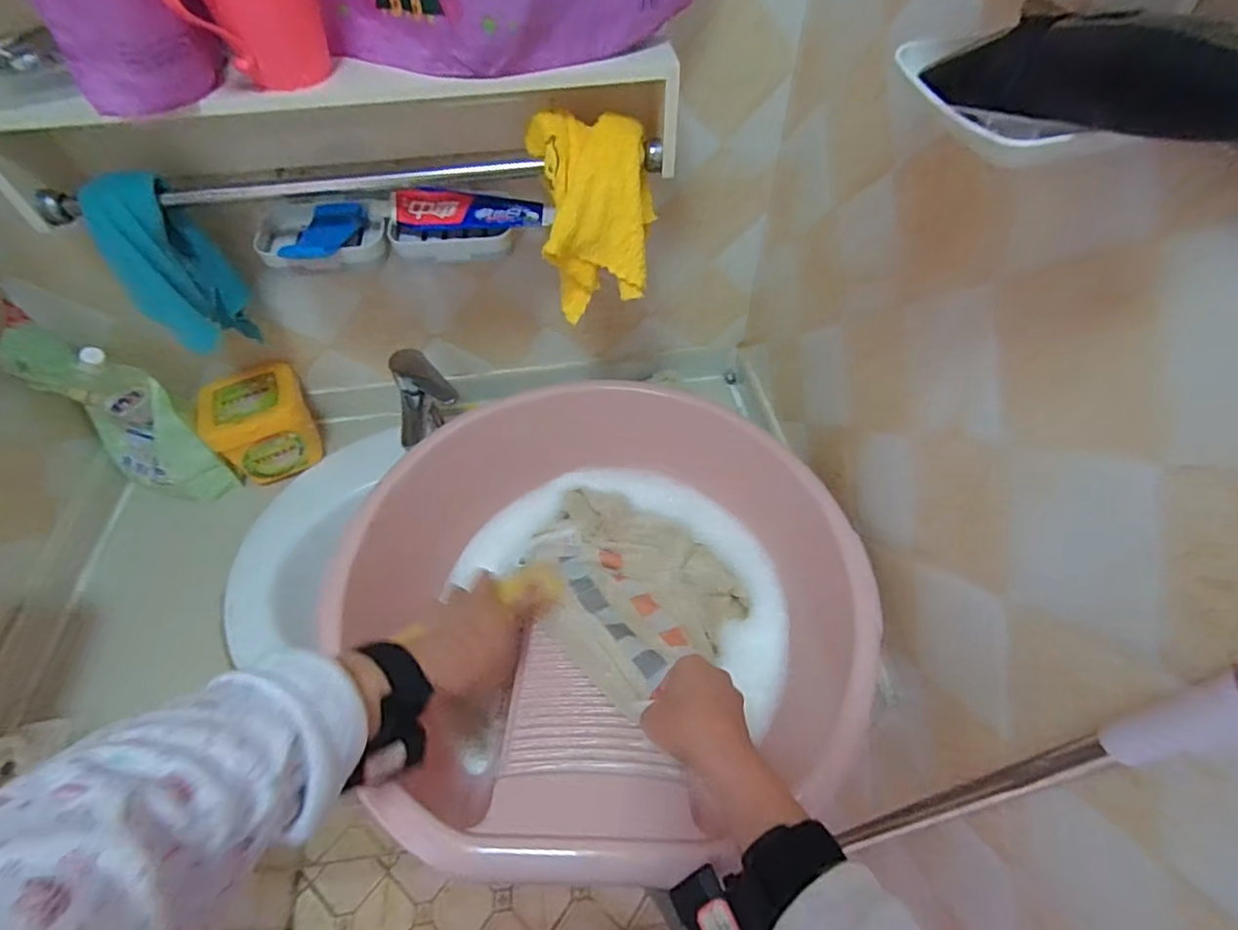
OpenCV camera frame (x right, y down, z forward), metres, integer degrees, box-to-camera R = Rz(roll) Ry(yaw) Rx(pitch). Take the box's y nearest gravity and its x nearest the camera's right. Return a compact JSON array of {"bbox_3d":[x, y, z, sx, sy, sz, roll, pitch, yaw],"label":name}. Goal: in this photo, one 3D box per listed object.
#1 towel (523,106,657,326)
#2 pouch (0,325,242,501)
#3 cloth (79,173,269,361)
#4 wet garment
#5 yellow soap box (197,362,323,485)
[{"bbox_3d":[-0.027,-0.241,0.585,0.118,0.160,0.100,-4,53,-2],"label":"towel"},{"bbox_3d":[-0.605,-0.057,0.719,0.154,0.244,0.077,22,56,17],"label":"pouch"},{"bbox_3d":[-0.451,-0.199,0.599,0.095,0.186,0.053,-32,58,-21],"label":"cloth"},{"bbox_3d":[0.002,0.113,0.622,0.196,0.085,0.233,-36,60,-23],"label":"wet garment"},{"bbox_3d":[-0.480,-0.052,0.801,0.118,0.105,0.101,-23,56,-16],"label":"yellow soap box"}]

